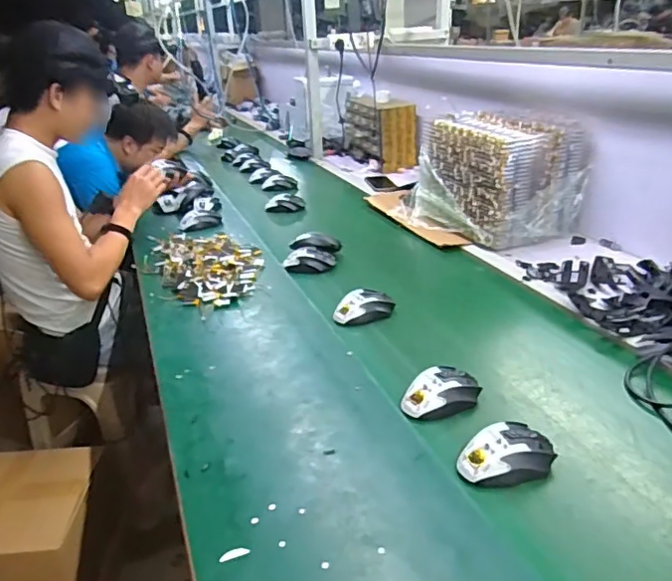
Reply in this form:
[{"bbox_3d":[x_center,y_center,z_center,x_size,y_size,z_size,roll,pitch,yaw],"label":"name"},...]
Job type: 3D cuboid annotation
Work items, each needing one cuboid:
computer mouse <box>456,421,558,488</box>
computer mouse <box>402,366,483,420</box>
[{"bbox_3d":[0.202,0.191,0.662,0.117,0.035,0.065,-10,26,-14],"label":"computer mouse"},{"bbox_3d":[0.148,0.141,0.775,0.115,0.035,0.070,-20,30,-30],"label":"computer mouse"}]

